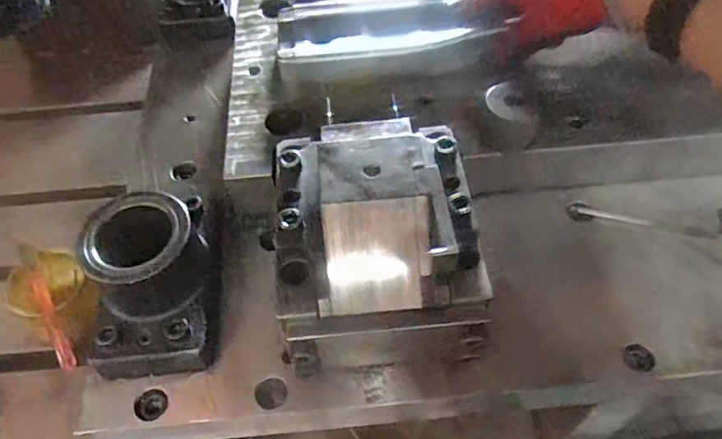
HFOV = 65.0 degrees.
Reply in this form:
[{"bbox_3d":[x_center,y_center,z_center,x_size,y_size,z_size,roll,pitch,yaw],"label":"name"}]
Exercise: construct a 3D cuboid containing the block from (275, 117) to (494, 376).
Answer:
[{"bbox_3d":[0.010,0.005,0.370,0.129,0.082,0.158,-6,53,-2],"label":"block"}]

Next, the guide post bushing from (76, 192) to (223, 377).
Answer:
[{"bbox_3d":[-0.138,0.032,0.381,0.080,0.072,0.126,-3,53,0],"label":"guide post bushing"}]

